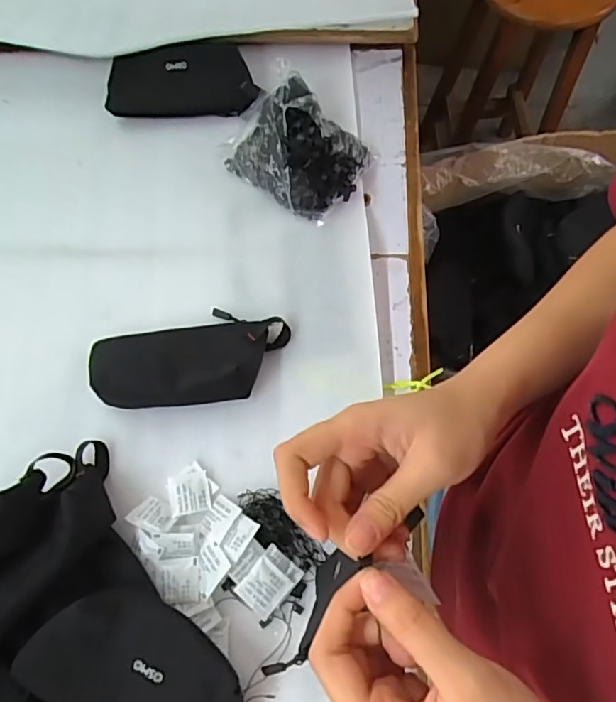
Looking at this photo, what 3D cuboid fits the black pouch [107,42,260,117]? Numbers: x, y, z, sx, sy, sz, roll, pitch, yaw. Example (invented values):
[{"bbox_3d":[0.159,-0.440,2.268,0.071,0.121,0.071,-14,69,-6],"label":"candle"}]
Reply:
[{"bbox_3d":[-0.164,-0.345,0.673,0.186,0.020,0.084,0,115,6],"label":"black pouch"}]

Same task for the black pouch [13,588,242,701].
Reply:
[{"bbox_3d":[-0.130,0.285,0.436,0.207,0.040,0.114,37,60,1],"label":"black pouch"}]

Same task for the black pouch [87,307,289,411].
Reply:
[{"bbox_3d":[-0.127,0.006,0.554,0.207,0.044,0.098,-7,70,-1],"label":"black pouch"}]

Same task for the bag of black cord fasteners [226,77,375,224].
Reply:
[{"bbox_3d":[-0.012,-0.244,0.622,0.153,0.056,0.125,32,74,13],"label":"bag of black cord fasteners"}]

